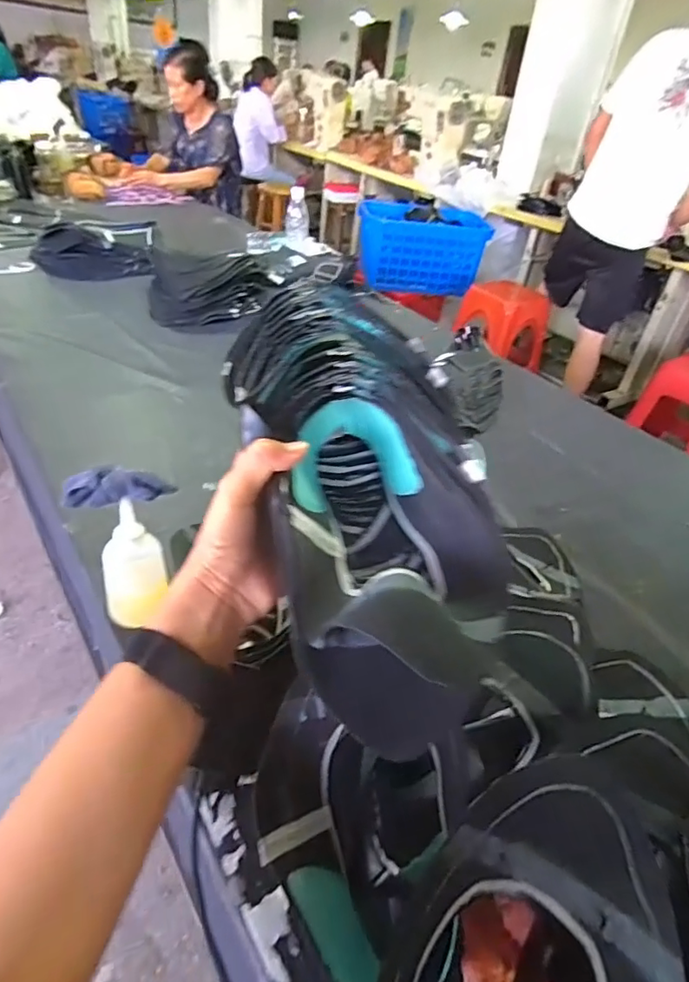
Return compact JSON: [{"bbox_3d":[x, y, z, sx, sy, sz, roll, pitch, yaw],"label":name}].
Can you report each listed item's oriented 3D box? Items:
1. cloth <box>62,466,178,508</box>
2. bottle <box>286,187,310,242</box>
[{"bbox_3d":[-0.211,-0.005,0.513,0.093,0.036,0.028,-3,39,-14],"label":"cloth"},{"bbox_3d":[-0.140,-0.831,1.649,0.070,0.137,0.063,3,38,-7],"label":"bottle"}]

